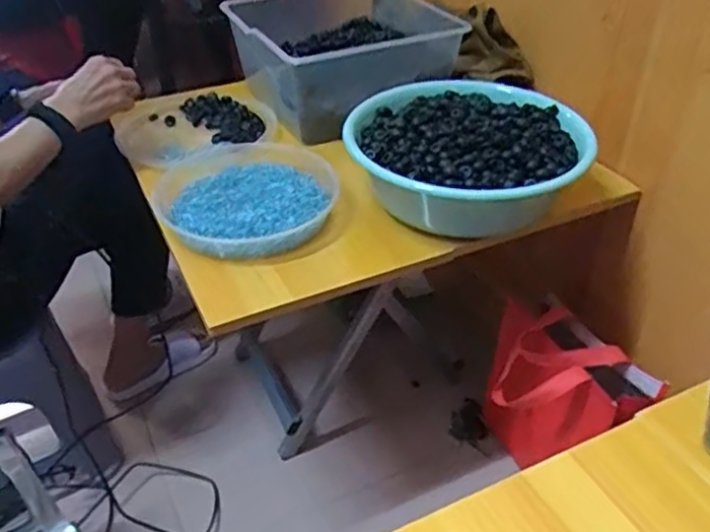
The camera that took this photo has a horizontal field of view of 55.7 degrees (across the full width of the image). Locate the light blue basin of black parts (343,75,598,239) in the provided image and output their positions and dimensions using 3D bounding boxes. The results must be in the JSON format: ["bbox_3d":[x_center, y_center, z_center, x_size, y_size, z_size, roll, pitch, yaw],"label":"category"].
[{"bbox_3d":[0.137,-0.126,0.848,0.292,0.128,0.234,18,42,23],"label":"light blue basin of black parts"}]

